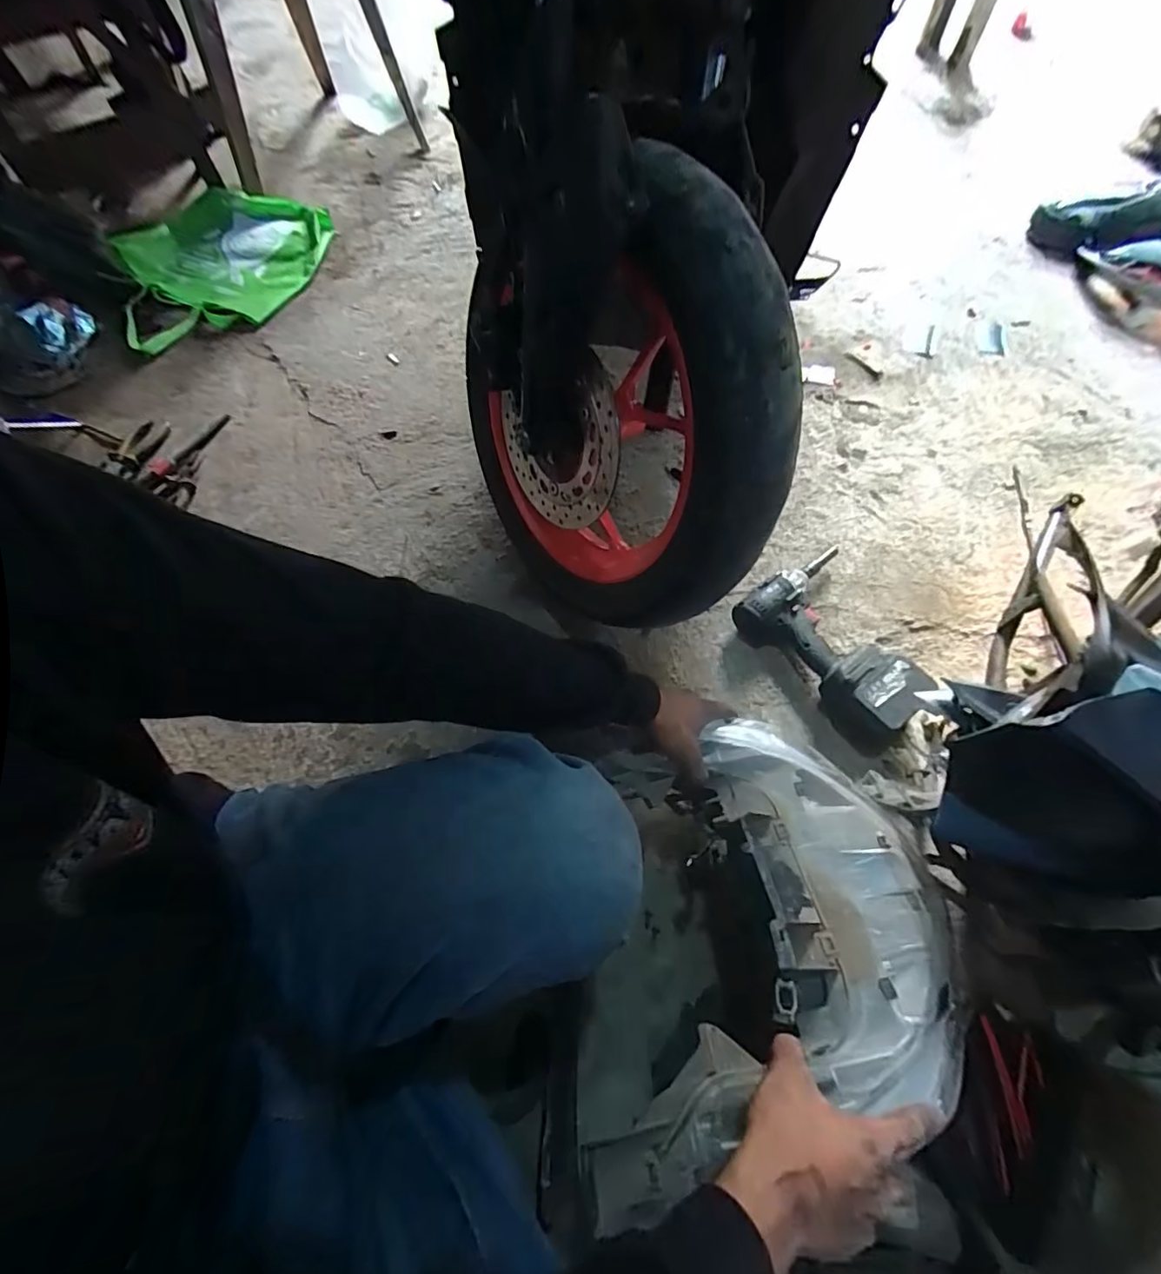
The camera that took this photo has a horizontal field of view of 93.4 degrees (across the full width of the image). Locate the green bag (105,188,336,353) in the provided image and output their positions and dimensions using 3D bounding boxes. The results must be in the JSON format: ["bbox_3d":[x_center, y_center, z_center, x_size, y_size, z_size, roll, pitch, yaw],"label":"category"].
[{"bbox_3d":[-0.758,-0.748,1.126,0.349,0.078,0.463,13,67,8],"label":"green bag"}]

